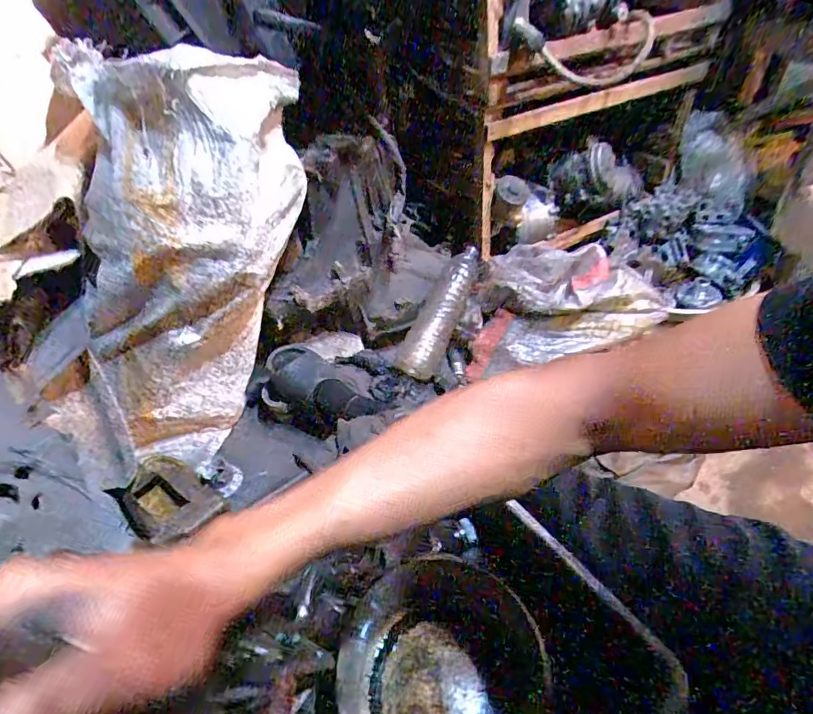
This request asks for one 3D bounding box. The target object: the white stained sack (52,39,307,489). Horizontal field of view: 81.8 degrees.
[{"bbox_3d":[-0.341,-0.118,0.773,0.307,0.671,0.192,2,38,-31],"label":"white stained sack"}]

